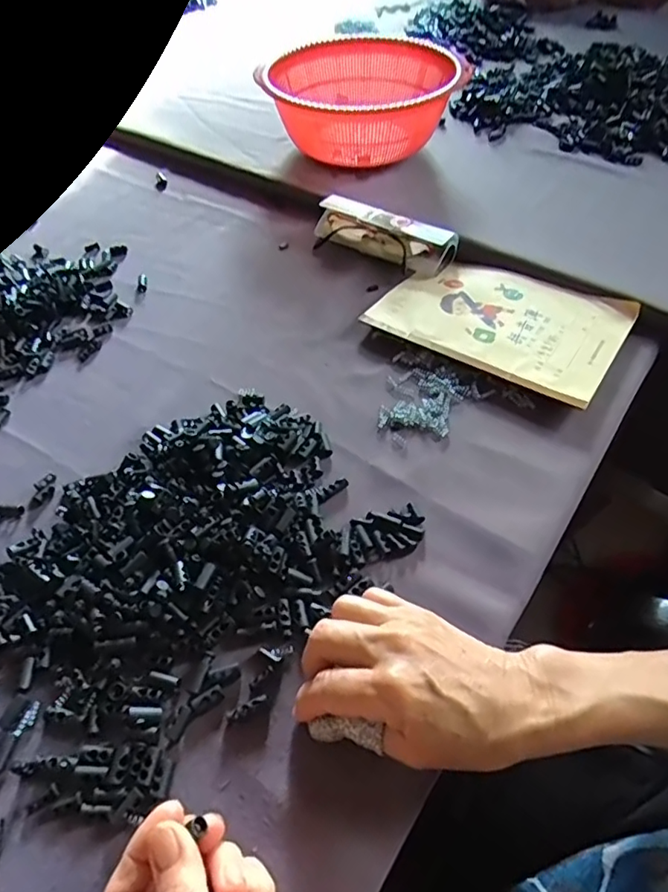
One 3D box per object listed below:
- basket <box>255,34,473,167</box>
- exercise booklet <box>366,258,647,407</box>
[{"bbox_3d":[0.032,-0.413,0.681,0.222,0.093,0.222,-2,51,2],"label":"basket"},{"bbox_3d":[0.150,-0.116,0.507,0.203,0.017,0.139,28,58,23],"label":"exercise booklet"}]

